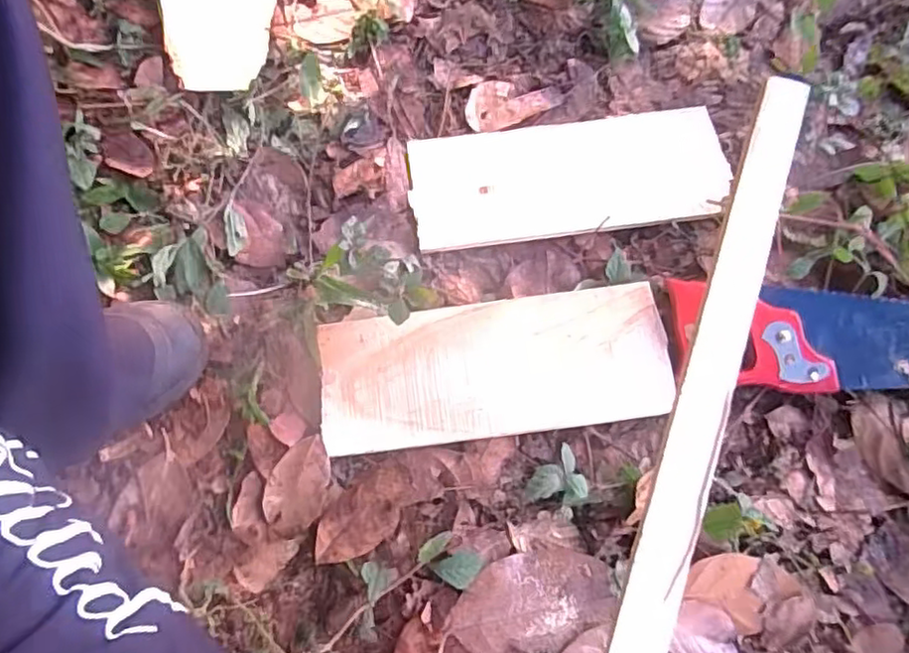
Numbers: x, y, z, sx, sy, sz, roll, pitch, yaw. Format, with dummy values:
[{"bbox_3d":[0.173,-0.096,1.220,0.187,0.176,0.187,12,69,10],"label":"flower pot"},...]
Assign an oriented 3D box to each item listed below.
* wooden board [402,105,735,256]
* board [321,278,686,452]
[{"bbox_3d":[0.112,-0.150,0.639,0.307,0.011,0.124,-7,71,-2],"label":"wooden board"},{"bbox_3d":[0.035,0.036,0.577,0.306,0.010,0.121,-7,71,-2],"label":"board"}]

